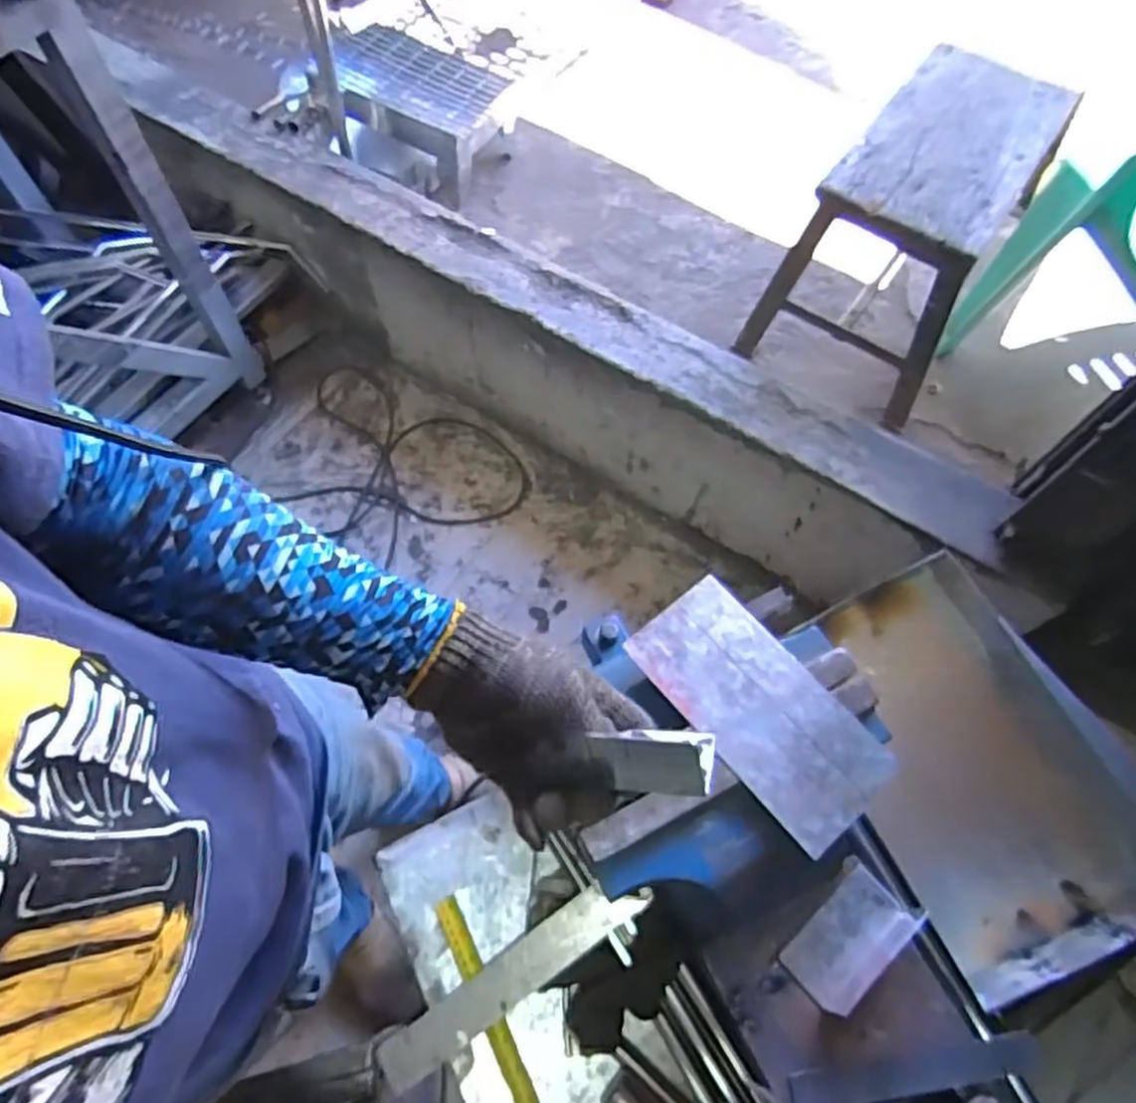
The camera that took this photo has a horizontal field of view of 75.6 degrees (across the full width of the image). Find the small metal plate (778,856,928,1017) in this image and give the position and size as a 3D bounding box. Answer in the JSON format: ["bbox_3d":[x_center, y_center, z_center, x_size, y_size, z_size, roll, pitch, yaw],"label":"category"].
[{"bbox_3d":[0.215,0.294,0.557,0.062,0.023,0.104,41,64,19],"label":"small metal plate"}]

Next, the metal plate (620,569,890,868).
[{"bbox_3d":[0.147,0.120,0.568,0.101,0.008,0.204,-38,72,-16],"label":"metal plate"}]

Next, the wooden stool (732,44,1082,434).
[{"bbox_3d":[0.562,-0.541,1.245,0.320,0.364,0.419,29,68,12],"label":"wooden stool"}]

